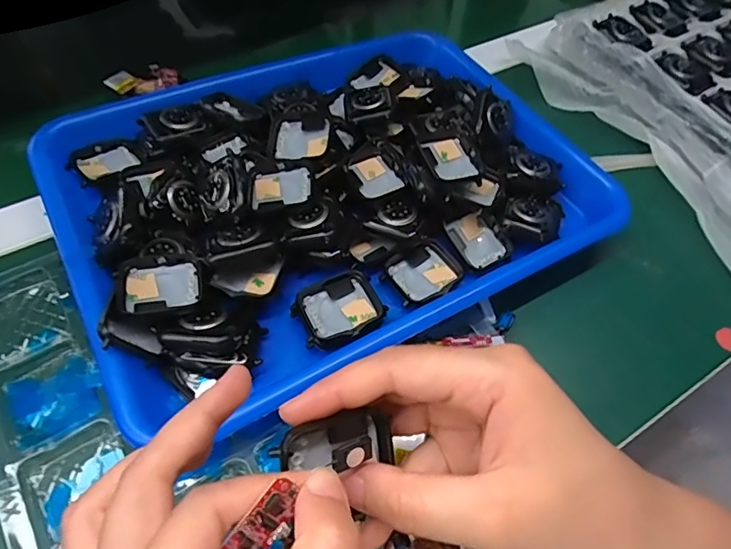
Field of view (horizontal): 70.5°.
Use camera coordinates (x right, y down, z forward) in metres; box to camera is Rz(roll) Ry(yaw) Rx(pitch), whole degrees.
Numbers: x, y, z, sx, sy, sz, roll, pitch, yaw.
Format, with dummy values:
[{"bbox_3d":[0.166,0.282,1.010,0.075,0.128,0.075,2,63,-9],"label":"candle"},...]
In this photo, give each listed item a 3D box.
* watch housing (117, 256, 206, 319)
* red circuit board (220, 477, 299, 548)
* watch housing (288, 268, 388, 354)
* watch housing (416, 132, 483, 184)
[{"bbox_3d":[-0.106,0.006,0.271,0.041,0.009,0.033,-9,57,-10],"label":"watch housing"},{"bbox_3d":[-0.030,0.076,0.155,0.027,0.014,0.004,-44,28,-22],"label":"red circuit board"},{"bbox_3d":[-0.015,0.022,0.289,0.047,0.015,0.040,-25,61,-19],"label":"watch housing"},{"bbox_3d":[0.053,-0.076,0.332,0.034,0.008,0.041,-9,60,-17],"label":"watch housing"}]

